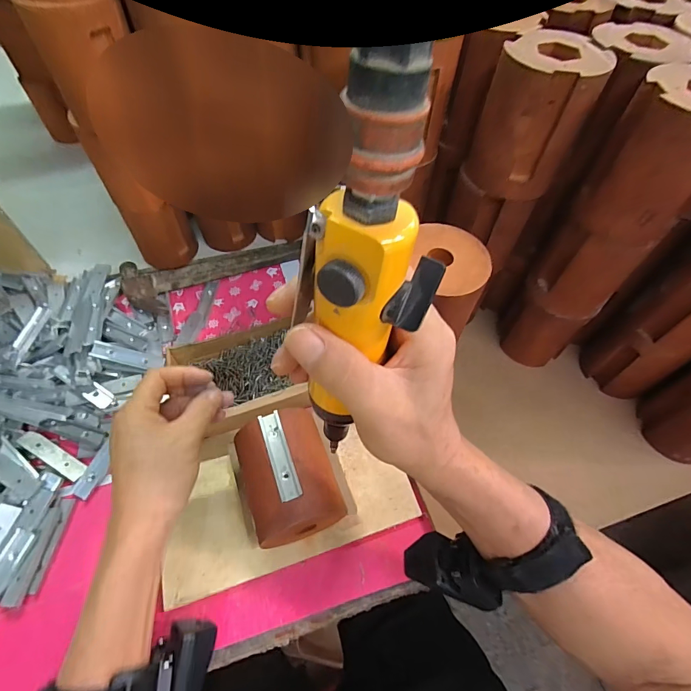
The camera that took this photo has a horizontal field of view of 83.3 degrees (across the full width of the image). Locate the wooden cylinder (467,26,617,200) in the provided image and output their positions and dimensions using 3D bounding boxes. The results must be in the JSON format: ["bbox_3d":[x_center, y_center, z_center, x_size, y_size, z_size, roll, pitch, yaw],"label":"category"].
[{"bbox_3d":[0.154,-0.184,0.320,0.074,0.097,0.079,2,58,-2],"label":"wooden cylinder"}]

